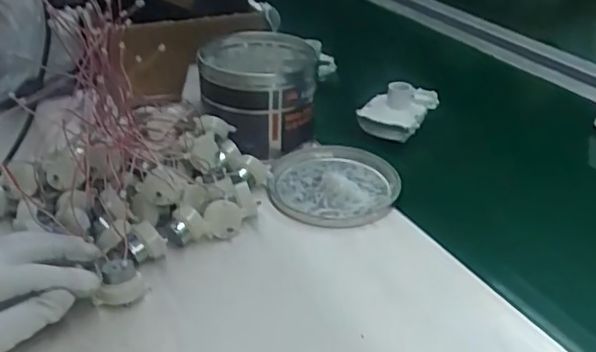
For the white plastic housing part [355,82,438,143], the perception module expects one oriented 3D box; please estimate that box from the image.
[{"bbox_3d":[0.121,-0.086,0.724,0.072,0.048,0.103,18,35,23],"label":"white plastic housing part"}]

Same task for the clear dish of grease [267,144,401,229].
[{"bbox_3d":[0.036,0.008,0.607,0.125,0.017,0.130,2,32,-1],"label":"clear dish of grease"}]

